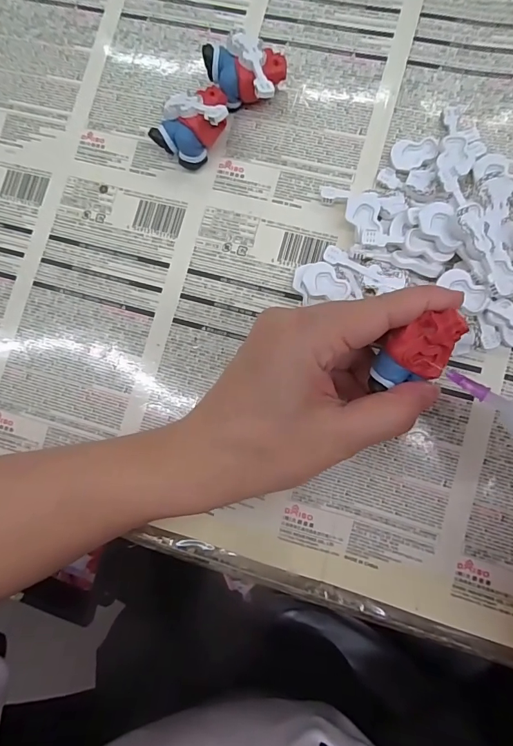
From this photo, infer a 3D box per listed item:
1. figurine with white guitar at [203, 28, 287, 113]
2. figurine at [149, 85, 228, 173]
[{"bbox_3d":[-0.006,-0.178,0.252,0.049,0.028,0.036,29,88,9],"label":"figurine with white guitar"},{"bbox_3d":[-0.037,-0.148,0.253,0.037,0.026,0.043,33,89,9],"label":"figurine"}]

